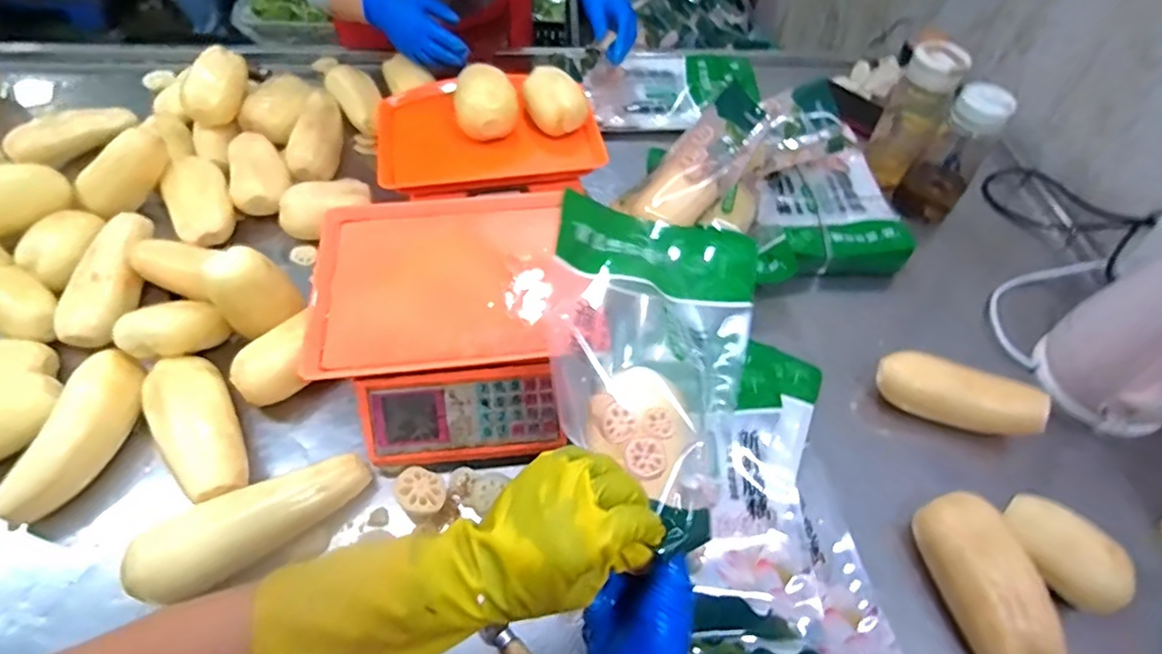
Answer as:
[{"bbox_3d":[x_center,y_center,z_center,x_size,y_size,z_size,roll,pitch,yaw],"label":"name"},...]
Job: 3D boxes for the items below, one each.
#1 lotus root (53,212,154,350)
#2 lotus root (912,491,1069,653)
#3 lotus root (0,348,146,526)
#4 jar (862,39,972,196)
[{"bbox_3d":[-0.567,-0.061,0.707,0.056,0.053,0.187,4,55,-1],"label":"lotus root"},{"bbox_3d":[0.372,0.234,0.535,0.060,0.061,0.156,-10,56,-10],"label":"lotus root"},{"bbox_3d":[-0.511,0.111,0.587,0.073,0.051,0.176,18,56,9],"label":"lotus root"},{"bbox_3d":[0.476,-0.302,0.839,0.077,0.202,0.084,30,59,17],"label":"jar"}]

